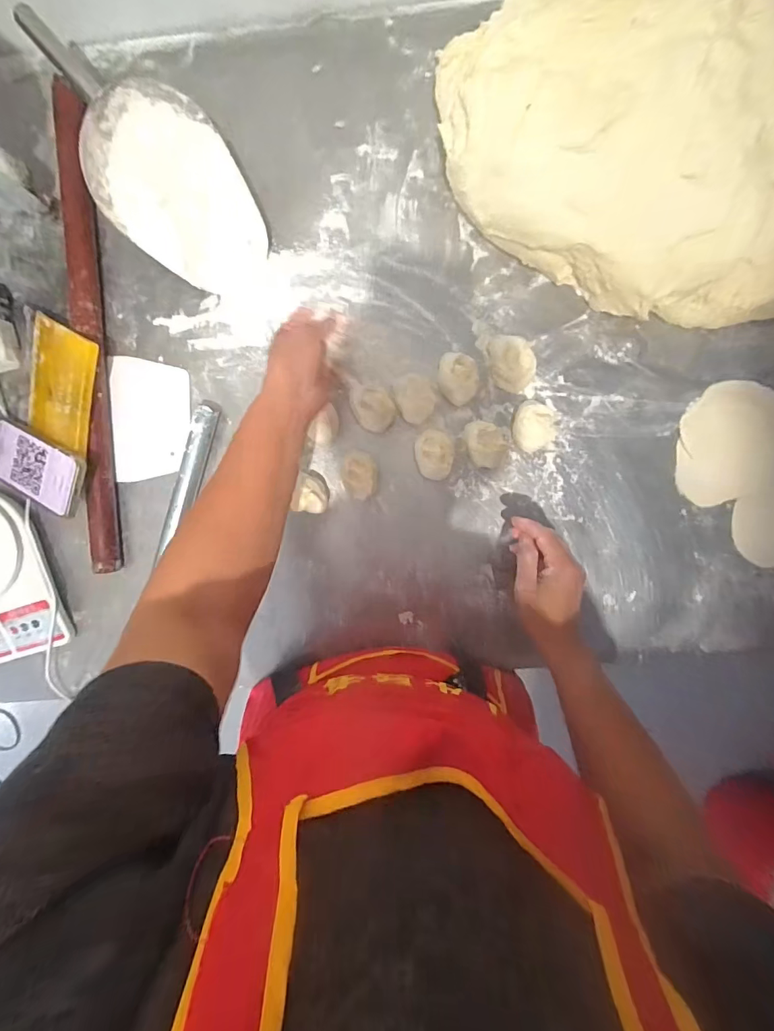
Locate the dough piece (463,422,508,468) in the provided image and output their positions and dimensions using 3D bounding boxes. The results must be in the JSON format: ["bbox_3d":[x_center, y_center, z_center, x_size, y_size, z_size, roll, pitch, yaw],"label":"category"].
[{"bbox_3d":[0.117,-0.085,0.503,0.040,0.036,0.057,-31,93,4],"label":"dough piece"}]

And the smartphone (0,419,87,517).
[{"bbox_3d":[-0.435,-0.058,0.522,0.123,0.013,0.080,26,101,-2],"label":"smartphone"}]

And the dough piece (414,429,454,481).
[{"bbox_3d":[0.057,-0.073,0.509,0.043,0.030,0.057,-1,95,2],"label":"dough piece"}]

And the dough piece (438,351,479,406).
[{"bbox_3d":[0.083,-0.160,0.500,0.044,0.032,0.055,5,95,2],"label":"dough piece"}]

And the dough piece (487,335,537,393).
[{"bbox_3d":[0.149,-0.181,0.496,0.048,0.035,0.067,-14,94,3],"label":"dough piece"}]

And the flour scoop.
[{"bbox_3d":[-0.258,-0.392,0.470,0.141,0.065,0.289,-37,93,5],"label":"flour scoop"}]

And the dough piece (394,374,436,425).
[{"bbox_3d":[0.034,-0.139,0.502,0.044,0.027,0.053,-21,94,4],"label":"dough piece"}]

